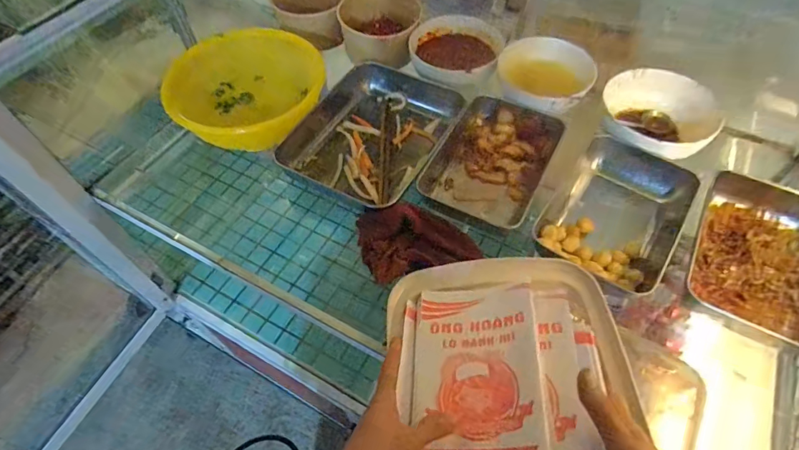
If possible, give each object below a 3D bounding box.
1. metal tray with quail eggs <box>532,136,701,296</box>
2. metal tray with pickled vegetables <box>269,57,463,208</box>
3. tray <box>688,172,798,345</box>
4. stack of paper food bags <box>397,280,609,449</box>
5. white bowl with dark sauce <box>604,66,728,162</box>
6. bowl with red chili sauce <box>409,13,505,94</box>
[{"bbox_3d":[0.285,-0.015,0.584,0.152,0.059,0.242,32,62,21],"label":"metal tray with quail eggs"},{"bbox_3d":[-0.032,-0.145,0.681,0.211,0.044,0.267,22,59,16],"label":"metal tray with pickled vegetables"},{"bbox_3d":[0.440,0.035,0.538,0.157,0.041,0.219,27,60,18],"label":"tray"},{"bbox_3d":[0.089,0.163,0.400,0.176,0.018,0.265,-13,46,15],"label":"stack of paper food bags"},{"bbox_3d":[0.375,-0.151,0.649,0.158,0.070,0.140,17,58,12],"label":"white bowl with dark sauce"},{"bbox_3d":[0.094,-0.296,0.752,0.152,0.049,0.155,-1,56,1],"label":"bowl with red chili sauce"}]

